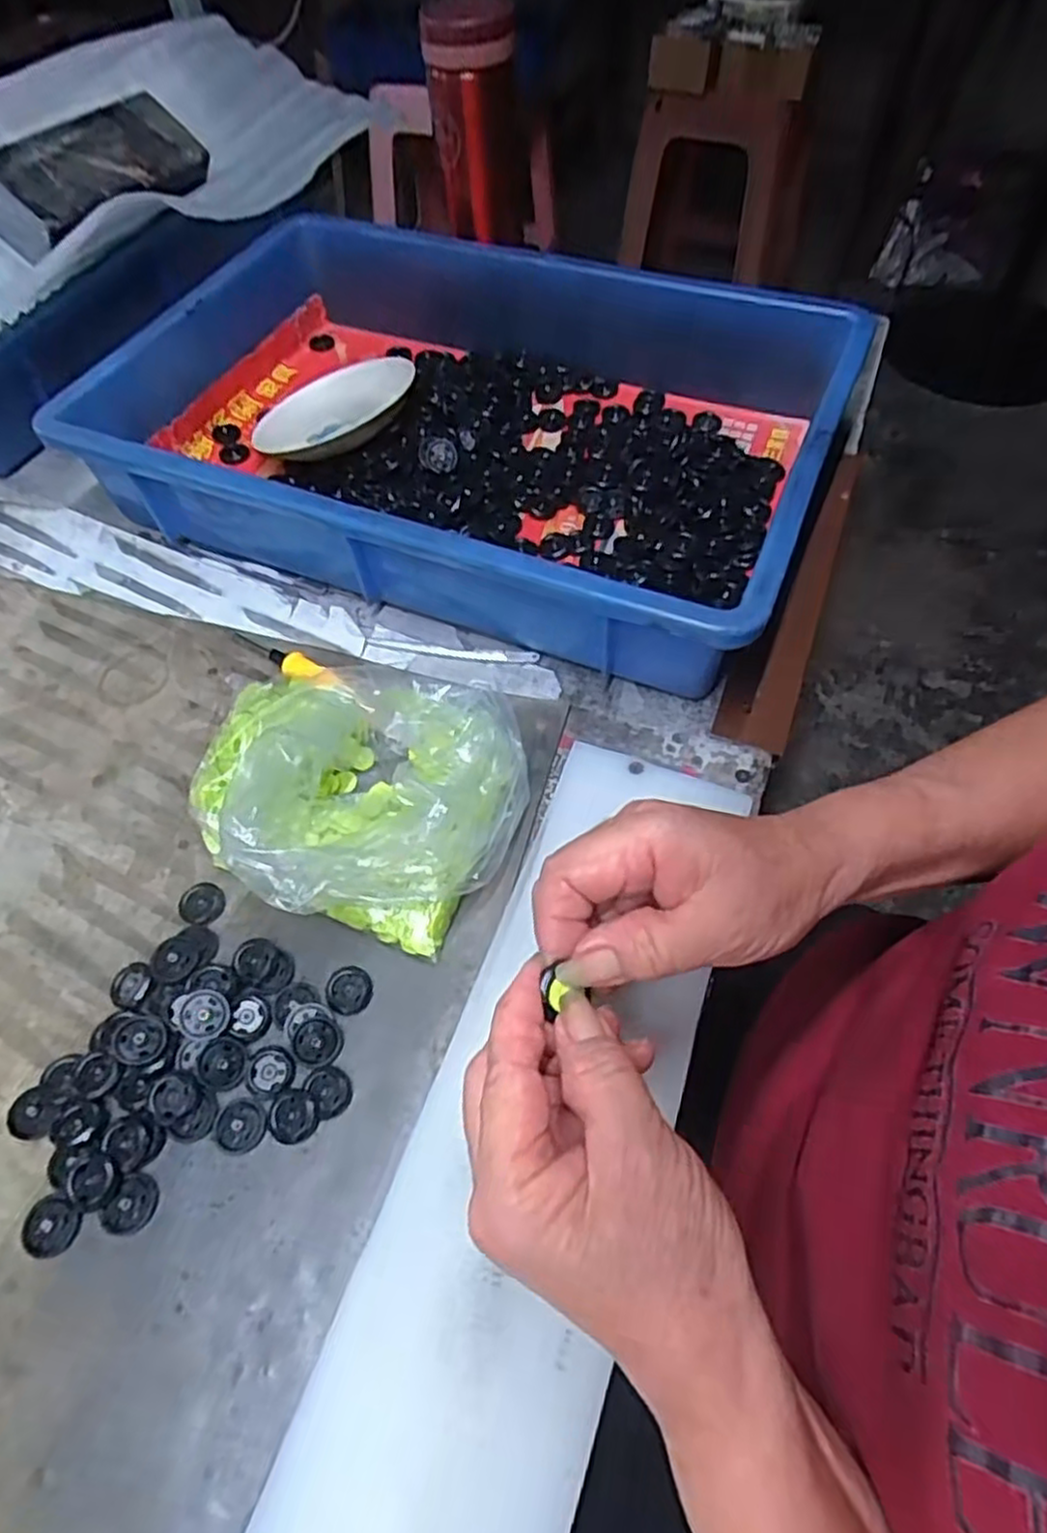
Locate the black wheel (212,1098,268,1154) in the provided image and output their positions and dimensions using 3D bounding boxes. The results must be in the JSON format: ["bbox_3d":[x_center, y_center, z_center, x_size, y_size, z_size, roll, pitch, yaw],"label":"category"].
[{"bbox_3d":[-0.113,0.143,0.293,0.019,0.004,0.019,0,58,1],"label":"black wheel"}]

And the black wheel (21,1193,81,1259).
[{"bbox_3d":[-0.178,0.173,0.277,0.020,0.005,0.019,0,58,1],"label":"black wheel"}]

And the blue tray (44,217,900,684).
[{"bbox_3d":[-0.031,-0.227,0.476,0.423,0.081,0.305,20,60,13],"label":"blue tray"}]

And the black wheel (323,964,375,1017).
[{"bbox_3d":[-0.076,0.097,0.322,0.020,0.004,0.020,0,58,1],"label":"black wheel"}]

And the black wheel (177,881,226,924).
[{"bbox_3d":[-0.150,0.064,0.345,0.020,0.006,0.019,0,58,1],"label":"black wheel"}]

